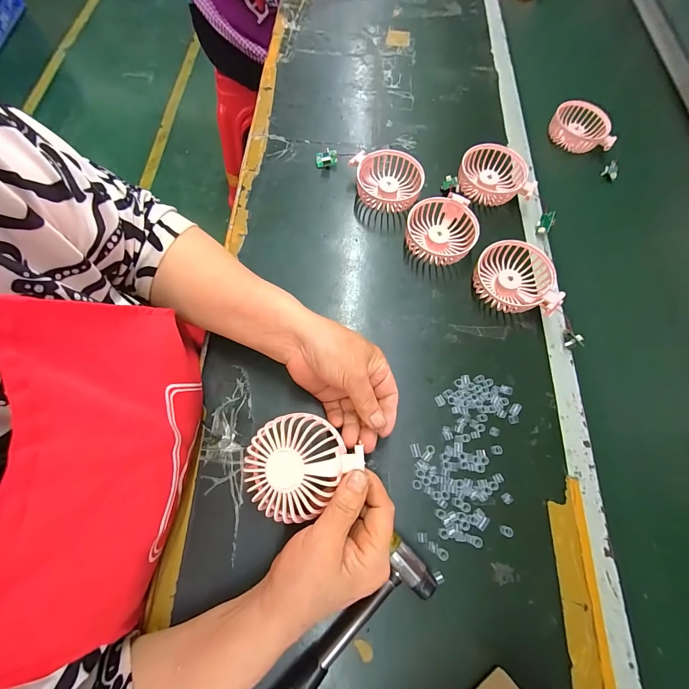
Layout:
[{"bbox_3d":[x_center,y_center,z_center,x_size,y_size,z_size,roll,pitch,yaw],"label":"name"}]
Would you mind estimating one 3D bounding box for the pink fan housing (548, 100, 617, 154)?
[{"bbox_3d":[0.396,-0.367,0.537,0.096,0.029,0.081,14,70,3],"label":"pink fan housing"}]

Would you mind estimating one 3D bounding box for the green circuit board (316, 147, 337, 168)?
[{"bbox_3d":[-0.026,-0.272,0.464,0.031,0.017,0.019,-6,70,-4],"label":"green circuit board"}]

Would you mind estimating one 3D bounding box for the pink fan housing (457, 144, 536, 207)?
[{"bbox_3d":[0.211,-0.239,0.455,0.098,0.033,0.088,2,70,-1],"label":"pink fan housing"}]

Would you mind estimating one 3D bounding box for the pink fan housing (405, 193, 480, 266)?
[{"bbox_3d":[0.128,-0.146,0.418,0.091,0.036,0.088,-22,72,-9],"label":"pink fan housing"}]

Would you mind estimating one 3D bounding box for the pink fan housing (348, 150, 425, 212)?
[{"bbox_3d":[0.060,-0.228,0.443,0.093,0.034,0.092,-7,70,-4],"label":"pink fan housing"}]

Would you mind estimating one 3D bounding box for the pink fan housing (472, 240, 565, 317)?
[{"bbox_3d":[0.209,-0.078,0.395,0.088,0.040,0.092,0,70,-2],"label":"pink fan housing"}]

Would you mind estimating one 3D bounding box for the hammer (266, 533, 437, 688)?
[{"bbox_3d":[-0.023,0.265,0.261,0.234,0.022,0.052,-37,75,-14],"label":"hammer"}]

